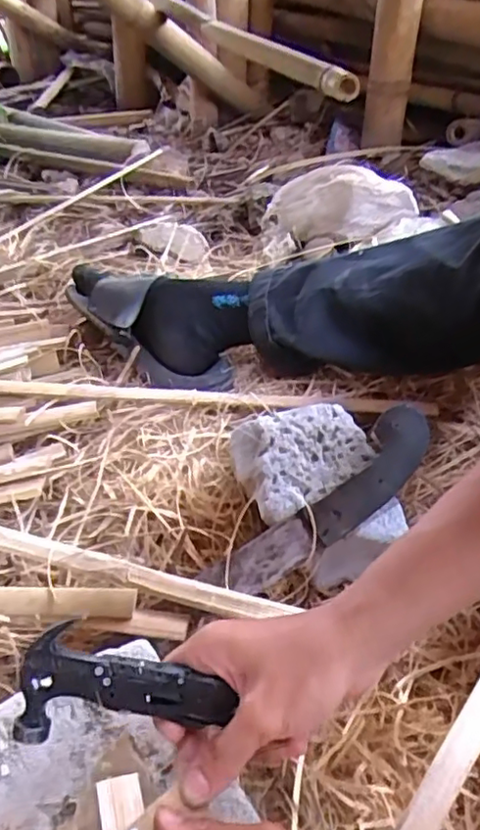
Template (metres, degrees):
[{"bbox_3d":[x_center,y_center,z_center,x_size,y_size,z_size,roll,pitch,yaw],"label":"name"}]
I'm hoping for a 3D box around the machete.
[{"bbox_3d":[0.072,0.079,0.528,0.223,0.030,0.048,-38,47,-6],"label":"machete"}]

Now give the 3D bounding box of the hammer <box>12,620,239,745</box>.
[{"bbox_3d":[-0.067,0.161,0.369,0.119,0.028,0.061,4,83,0],"label":"hammer"}]

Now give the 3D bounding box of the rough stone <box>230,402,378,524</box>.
[{"bbox_3d":[0.060,0.045,0.576,0.119,0.055,0.100,-14,41,-11],"label":"rough stone"}]

